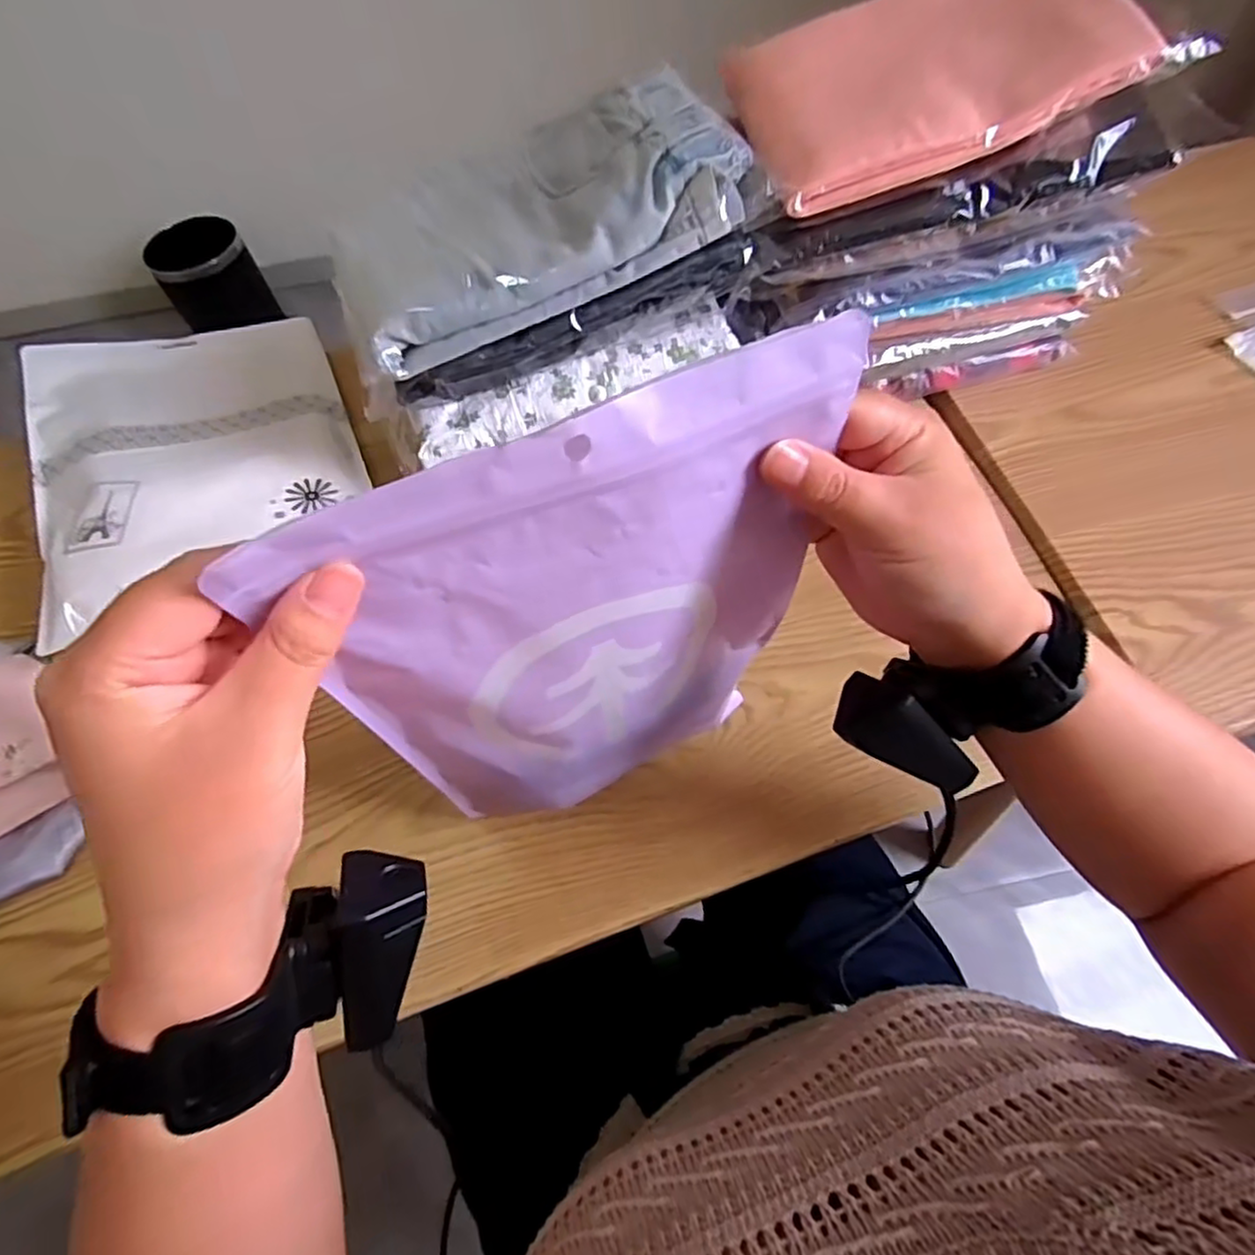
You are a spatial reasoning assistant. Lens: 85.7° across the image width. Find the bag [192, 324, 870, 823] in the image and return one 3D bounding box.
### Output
[{"bbox_3d":[-0.008,0.009,0.281,0.193,0.234,0.027,-23,62,-9],"label":"bag"}]

